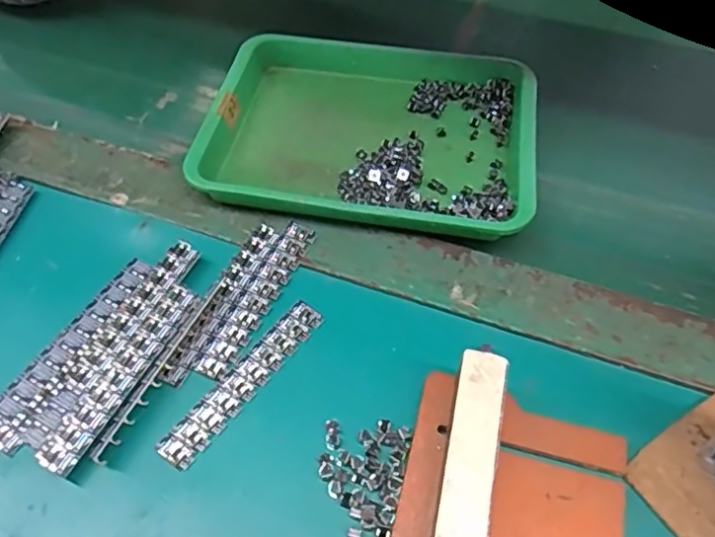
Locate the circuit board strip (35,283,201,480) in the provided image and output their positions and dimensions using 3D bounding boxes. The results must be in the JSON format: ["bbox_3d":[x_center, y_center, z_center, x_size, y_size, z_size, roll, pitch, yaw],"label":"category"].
[{"bbox_3d":[-0.120,0.055,0.310,0.021,0.008,0.110,23,58,16],"label":"circuit board strip"}]

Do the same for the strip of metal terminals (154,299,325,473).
[{"bbox_3d":[-0.059,0.057,0.313,0.019,0.004,0.107,32,61,21],"label":"strip of metal terminals"}]

